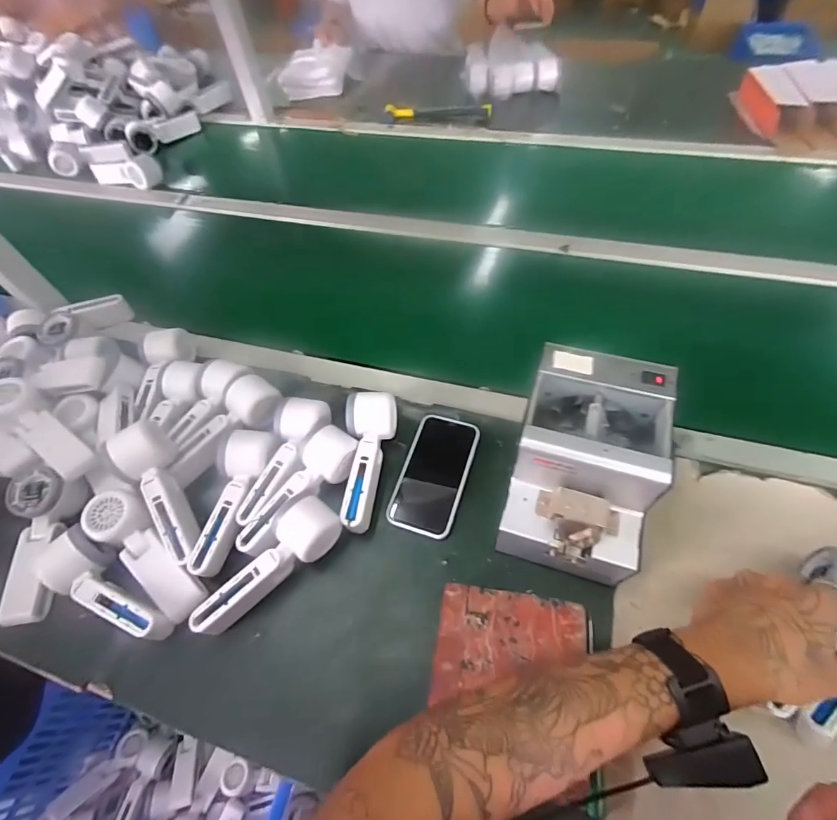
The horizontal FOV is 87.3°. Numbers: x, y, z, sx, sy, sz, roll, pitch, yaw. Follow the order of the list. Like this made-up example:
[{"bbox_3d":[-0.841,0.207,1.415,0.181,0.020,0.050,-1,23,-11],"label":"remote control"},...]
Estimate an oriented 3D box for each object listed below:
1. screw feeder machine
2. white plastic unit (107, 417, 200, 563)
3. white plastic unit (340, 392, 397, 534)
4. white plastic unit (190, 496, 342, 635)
[{"bbox_3d":[0.159,0.055,0.434,0.125,0.143,0.174,10,58,12],"label":"screw feeder machine"},{"bbox_3d":[-0.288,0.089,0.485,0.055,0.046,0.170,-28,73,-17],"label":"white plastic unit"},{"bbox_3d":[-0.056,0.059,0.510,0.057,0.061,0.159,-4,56,3],"label":"white plastic unit"},{"bbox_3d":[-0.156,0.164,0.461,0.058,0.063,0.168,38,68,26],"label":"white plastic unit"}]

